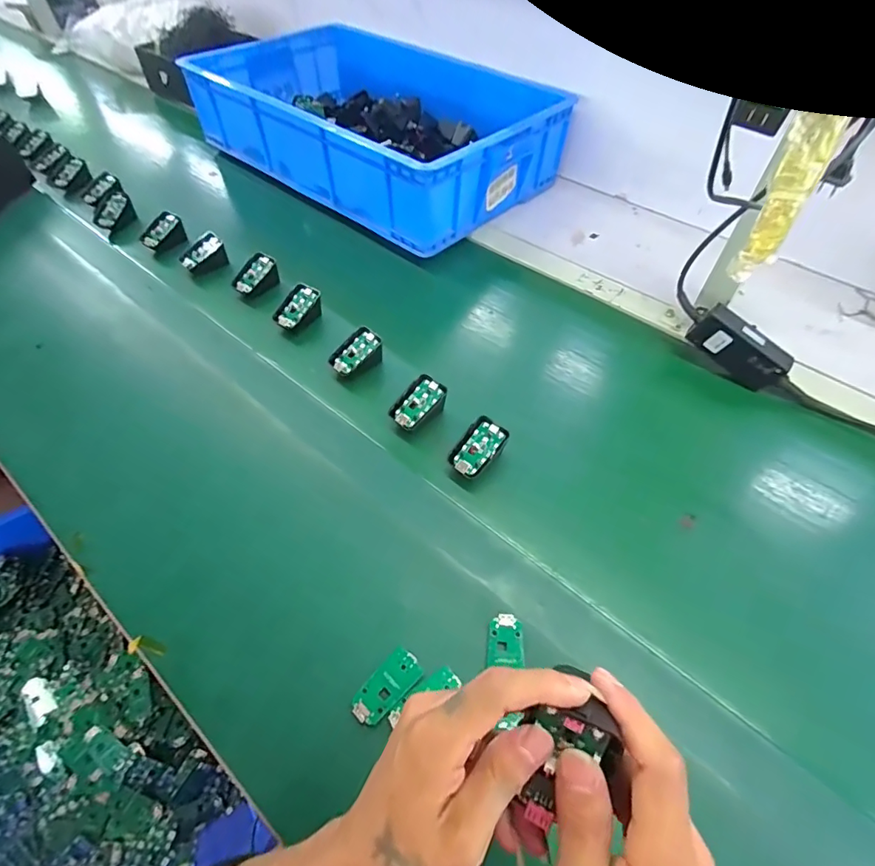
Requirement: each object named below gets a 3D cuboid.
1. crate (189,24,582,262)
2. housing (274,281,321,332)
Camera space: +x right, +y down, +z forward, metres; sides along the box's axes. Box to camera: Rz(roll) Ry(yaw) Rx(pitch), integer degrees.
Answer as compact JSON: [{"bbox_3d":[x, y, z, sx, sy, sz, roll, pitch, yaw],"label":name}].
[{"bbox_3d":[-0.124,-0.601,0.926,0.668,0.148,0.429,37,63,25],"label":"crate"},{"bbox_3d":[-0.198,-0.170,0.678,0.040,0.053,0.065,36,62,24],"label":"housing"}]

